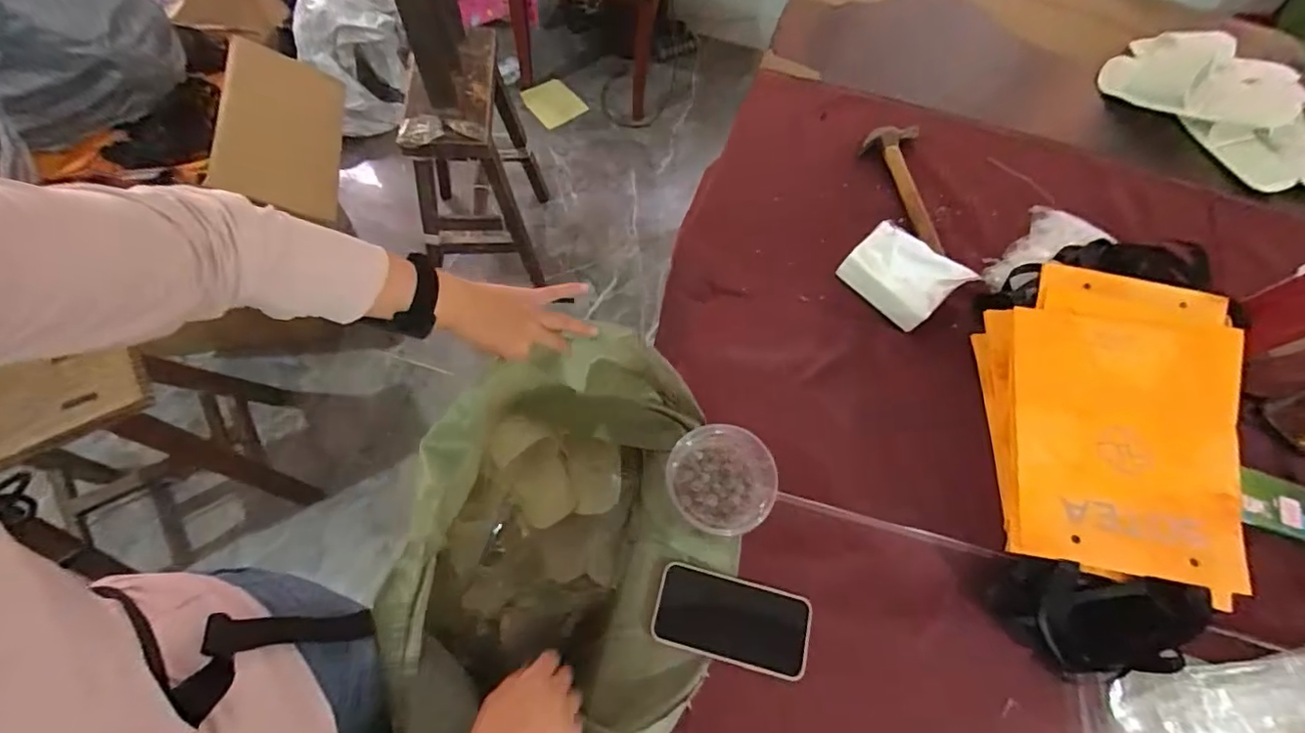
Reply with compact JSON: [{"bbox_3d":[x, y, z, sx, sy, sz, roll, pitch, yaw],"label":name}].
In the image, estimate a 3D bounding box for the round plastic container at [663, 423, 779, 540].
[{"bbox_3d":[0.072,0.129,0.609,0.110,0.083,0.111,0,66,0],"label":"round plastic container"}]

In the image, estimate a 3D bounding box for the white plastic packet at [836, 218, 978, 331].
[{"bbox_3d":[0.329,-0.123,0.729,0.077,0.086,0.135,-38,70,-17],"label":"white plastic packet"}]

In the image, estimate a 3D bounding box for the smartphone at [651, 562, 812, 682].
[{"bbox_3d":[0.084,0.269,0.591,0.162,0.005,0.081,13,66,6],"label":"smartphone"}]

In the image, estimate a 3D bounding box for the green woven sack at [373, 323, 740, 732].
[{"bbox_3d":[-0.107,0.229,0.702,0.365,0.344,0.464,-2,66,-1],"label":"green woven sack"}]

